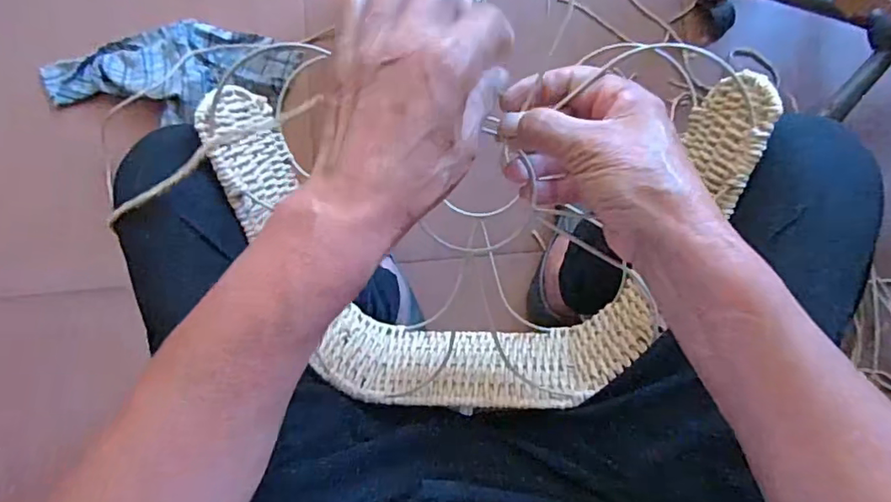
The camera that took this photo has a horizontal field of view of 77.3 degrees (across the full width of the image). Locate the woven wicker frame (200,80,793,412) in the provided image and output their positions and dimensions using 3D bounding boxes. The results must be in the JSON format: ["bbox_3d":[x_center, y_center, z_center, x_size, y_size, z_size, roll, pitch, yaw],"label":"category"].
[{"bbox_3d":[0.024,-0.006,0.435,0.381,0.141,0.237,-1,110,6],"label":"woven wicker frame"}]

